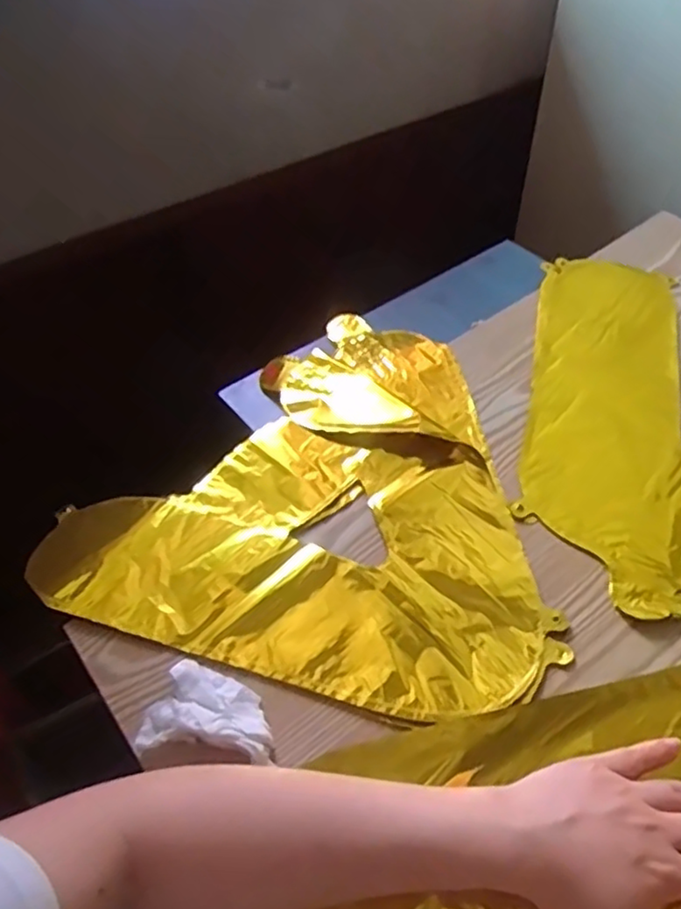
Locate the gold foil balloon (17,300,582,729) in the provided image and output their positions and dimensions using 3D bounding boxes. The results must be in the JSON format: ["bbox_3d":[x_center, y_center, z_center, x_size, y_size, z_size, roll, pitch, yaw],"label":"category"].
[{"bbox_3d":[-0.008,0.009,0.549,0.363,0.014,0.355,12,51,13],"label":"gold foil balloon"}]

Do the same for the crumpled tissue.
[{"bbox_3d":[-0.081,0.157,0.418,0.081,0.020,0.055,3,50,5],"label":"crumpled tissue"}]

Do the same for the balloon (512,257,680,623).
[{"bbox_3d":[0.288,-0.038,0.583,0.237,0.009,0.398,10,51,11],"label":"balloon"}]

